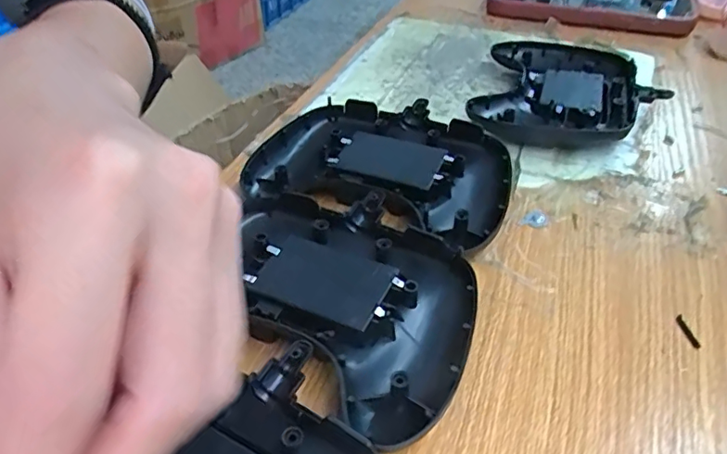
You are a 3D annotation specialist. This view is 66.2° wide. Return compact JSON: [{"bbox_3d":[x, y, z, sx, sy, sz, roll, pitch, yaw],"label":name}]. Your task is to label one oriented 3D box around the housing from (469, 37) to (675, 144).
[{"bbox_3d":[0.124,-0.083,0.347,0.099,0.020,0.129,14,43,15],"label":"housing"}]

